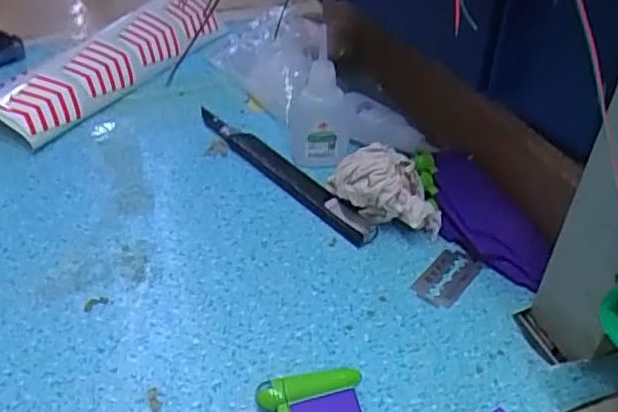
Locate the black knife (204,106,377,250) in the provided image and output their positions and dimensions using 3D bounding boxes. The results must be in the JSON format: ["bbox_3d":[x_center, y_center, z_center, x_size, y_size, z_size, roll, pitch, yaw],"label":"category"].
[{"bbox_3d":[-0.018,-0.023,0.386,0.020,0.011,0.154,-27,47,-30],"label":"black knife"}]

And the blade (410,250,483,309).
[{"bbox_3d":[0.071,0.037,0.329,0.022,0.004,0.041,31,46,23],"label":"blade"}]

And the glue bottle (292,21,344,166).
[{"bbox_3d":[0.006,-0.064,0.385,0.032,0.067,0.036,0,39,-2],"label":"glue bottle"}]

